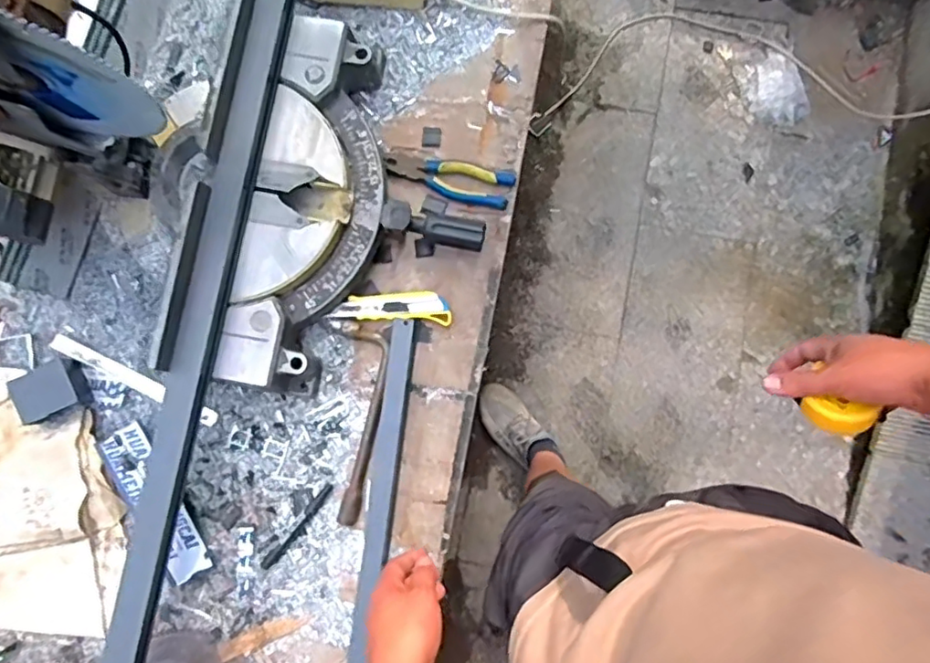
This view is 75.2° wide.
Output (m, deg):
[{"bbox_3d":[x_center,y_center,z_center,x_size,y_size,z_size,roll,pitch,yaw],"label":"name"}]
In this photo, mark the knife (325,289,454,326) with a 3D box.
[{"bbox_3d":[-0.094,-0.033,0.788,0.153,0.023,0.041,4,83,2],"label":"knife"}]

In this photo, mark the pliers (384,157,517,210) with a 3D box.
[{"bbox_3d":[-0.023,-0.203,0.809,0.171,0.023,0.051,14,84,3],"label":"pliers"}]

